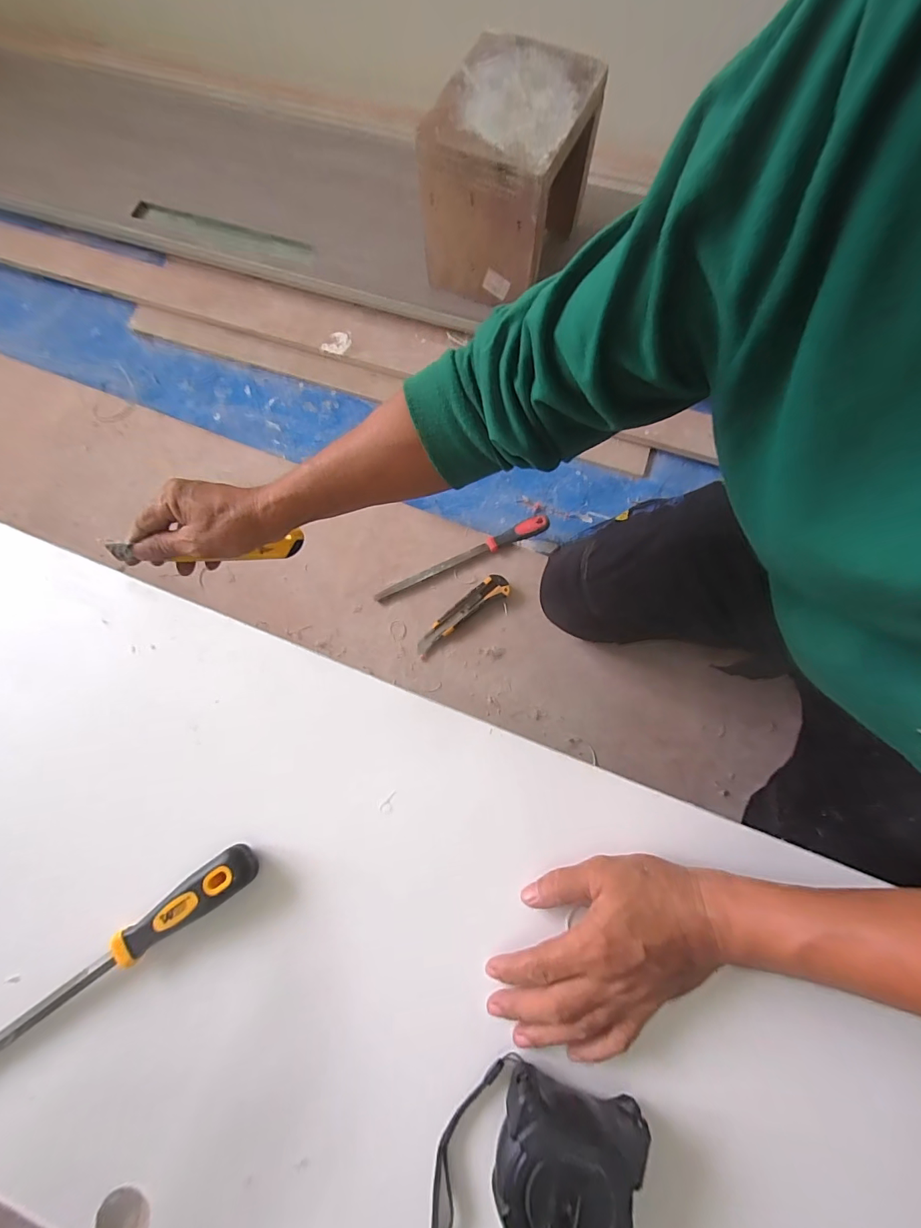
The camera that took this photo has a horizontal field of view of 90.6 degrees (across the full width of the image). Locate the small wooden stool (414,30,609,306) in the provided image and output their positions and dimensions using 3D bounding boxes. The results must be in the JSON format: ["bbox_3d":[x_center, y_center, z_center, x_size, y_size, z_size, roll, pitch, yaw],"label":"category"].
[{"bbox_3d":[0.082,-0.698,0.756,0.214,0.234,0.296,25,77,7],"label":"small wooden stool"}]

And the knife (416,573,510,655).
[{"bbox_3d":[0.001,-0.003,0.697,0.168,0.015,0.037,-36,78,-9],"label":"knife"}]

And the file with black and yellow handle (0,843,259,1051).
[{"bbox_3d":[-0.274,0.257,0.314,0.290,0.021,0.028,-33,77,-8],"label":"file with black and yellow handle"}]

